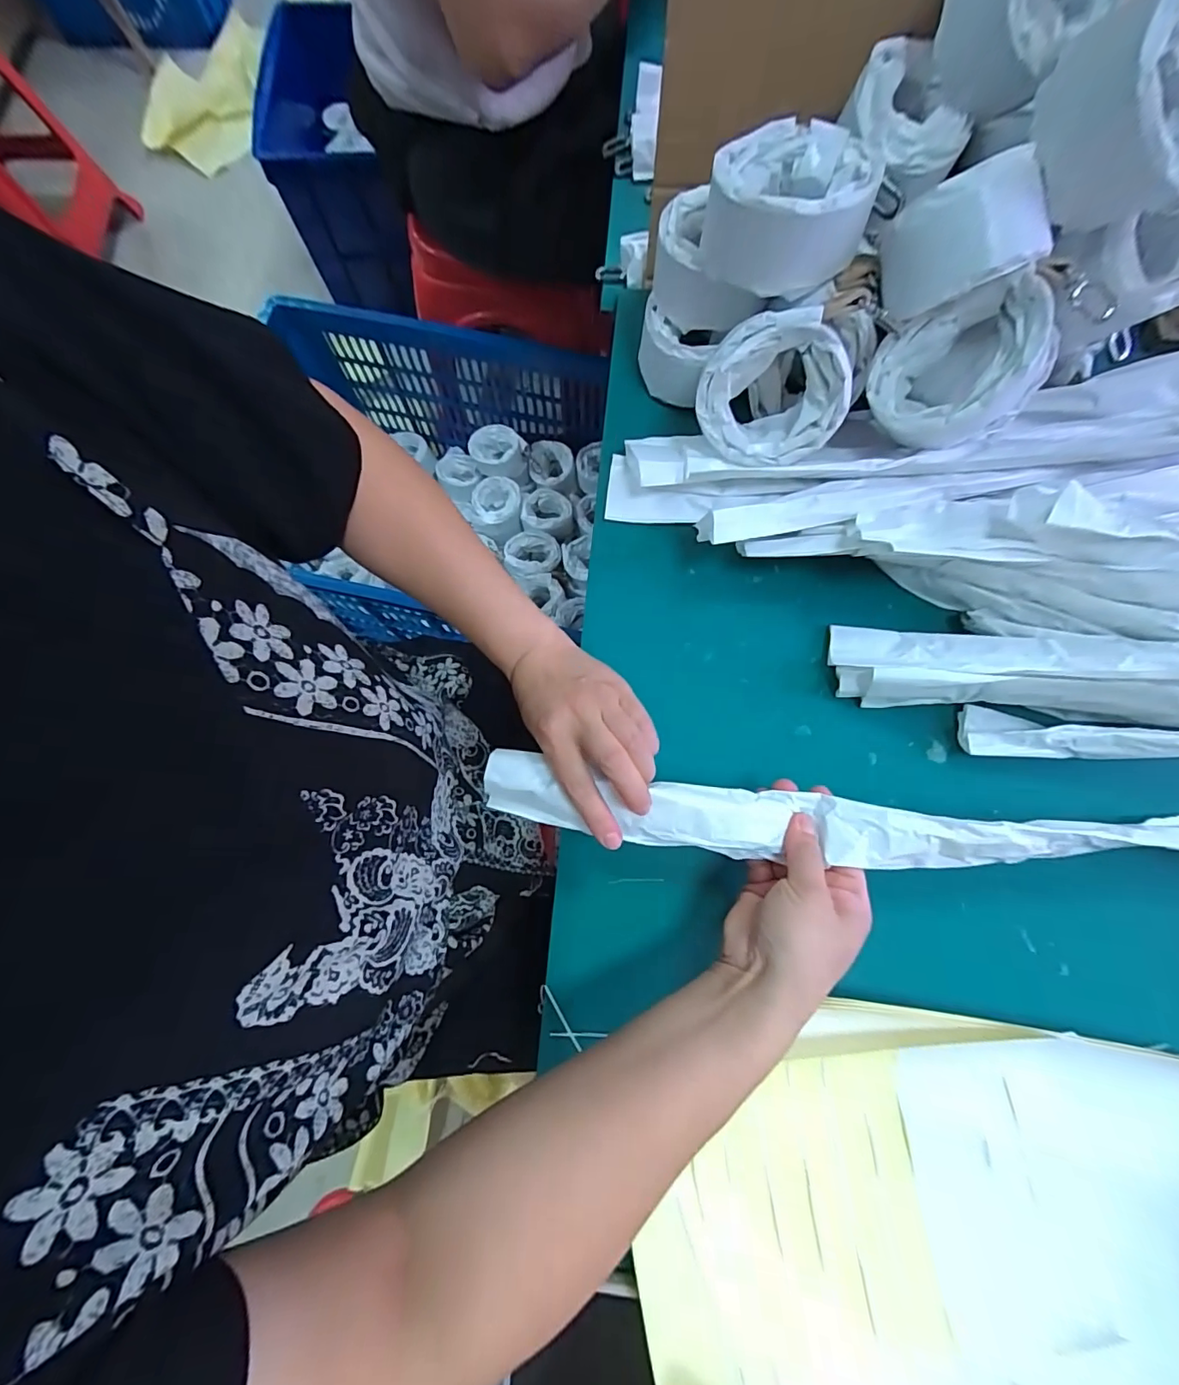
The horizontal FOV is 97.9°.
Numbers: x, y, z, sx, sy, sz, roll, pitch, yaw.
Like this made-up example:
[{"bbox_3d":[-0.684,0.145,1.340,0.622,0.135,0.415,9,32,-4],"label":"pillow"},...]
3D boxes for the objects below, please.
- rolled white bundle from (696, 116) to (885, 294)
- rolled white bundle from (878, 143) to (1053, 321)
[{"bbox_3d":[0.120,-0.300,0.317,0.097,0.051,0.086,-5,78,-2],"label":"rolled white bundle"},{"bbox_3d":[0.227,-0.268,0.306,0.074,0.058,0.058,-21,79,-5],"label":"rolled white bundle"}]

